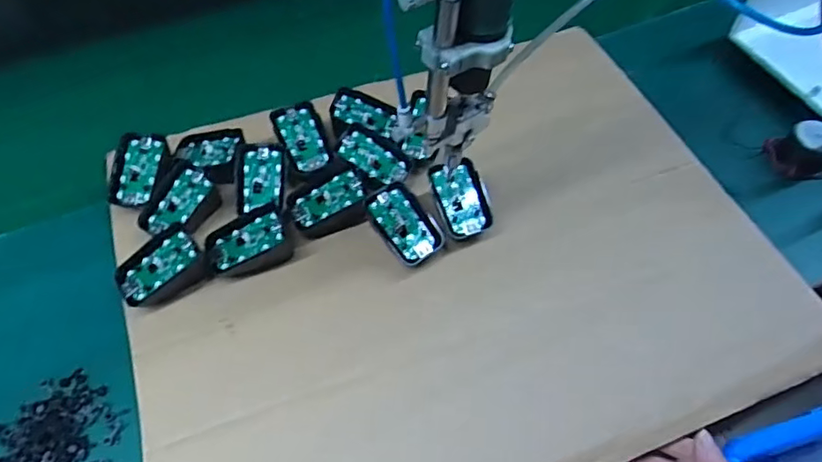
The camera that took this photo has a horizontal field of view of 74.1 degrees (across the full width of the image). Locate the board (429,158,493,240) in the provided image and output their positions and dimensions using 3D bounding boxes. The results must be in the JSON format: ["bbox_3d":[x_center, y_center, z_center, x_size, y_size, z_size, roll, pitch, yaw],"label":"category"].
[{"bbox_3d":[0.046,-0.028,0.482,0.046,0.013,0.067,-16,81,-10],"label":"board"}]

